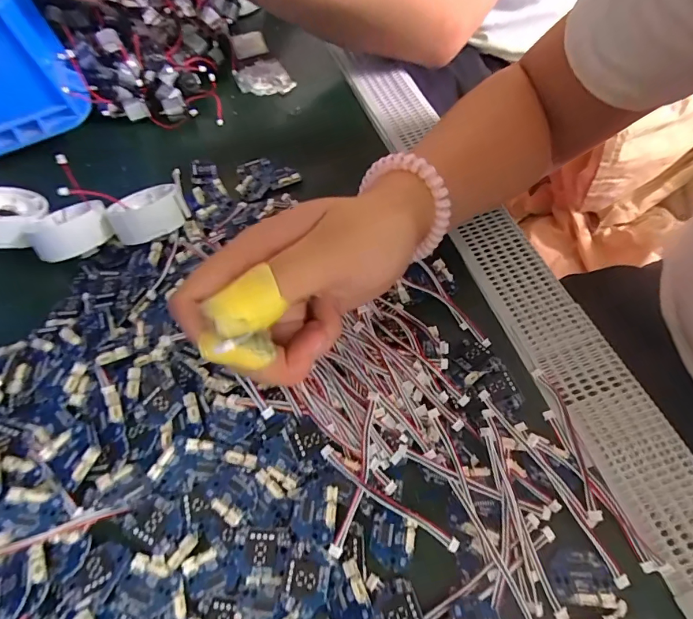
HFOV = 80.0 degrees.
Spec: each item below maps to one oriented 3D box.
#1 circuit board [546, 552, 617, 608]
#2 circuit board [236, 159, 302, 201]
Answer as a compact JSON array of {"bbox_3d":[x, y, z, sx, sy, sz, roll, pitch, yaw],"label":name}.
[{"bbox_3d":[0.113,0.128,0.198,0.028,0.006,0.022,0,60,3],"label":"circuit board"},{"bbox_3d":[-0.070,-0.113,0.348,0.049,0.004,0.040,-31,63,-14],"label":"circuit board"}]

